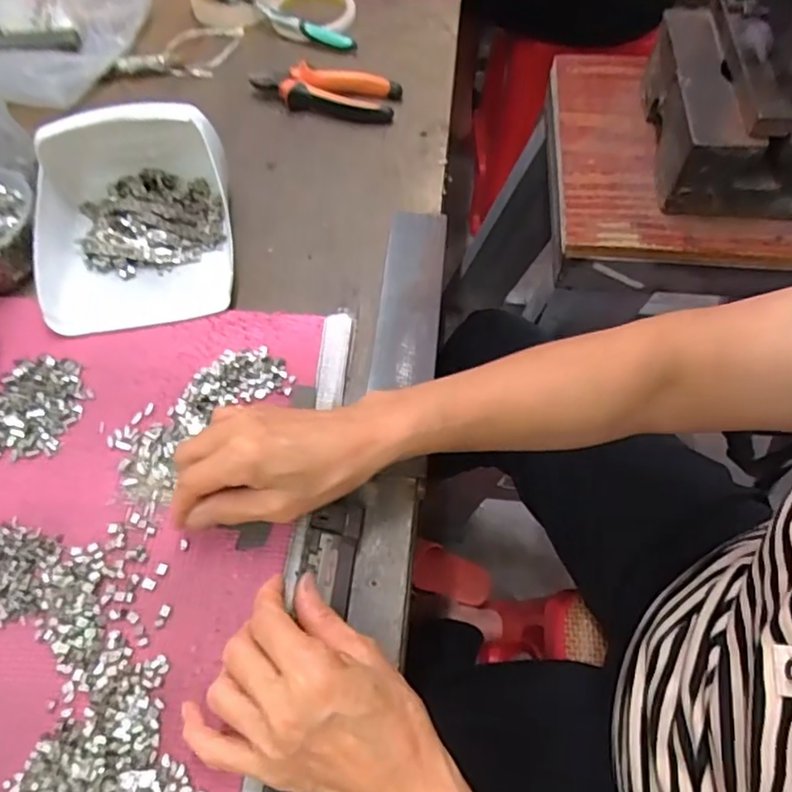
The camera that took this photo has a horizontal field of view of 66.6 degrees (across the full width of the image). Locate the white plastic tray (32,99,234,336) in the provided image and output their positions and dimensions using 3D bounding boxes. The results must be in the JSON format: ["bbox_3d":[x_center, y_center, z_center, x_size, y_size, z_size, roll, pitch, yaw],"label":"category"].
[{"bbox_3d":[-0.215,-0.147,0.485,0.148,0.079,0.164,-7,62,-5],"label":"white plastic tray"}]

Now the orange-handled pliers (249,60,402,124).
[{"bbox_3d":[-0.073,-0.309,0.612,0.150,0.030,0.056,6,61,2],"label":"orange-handled pliers"}]

